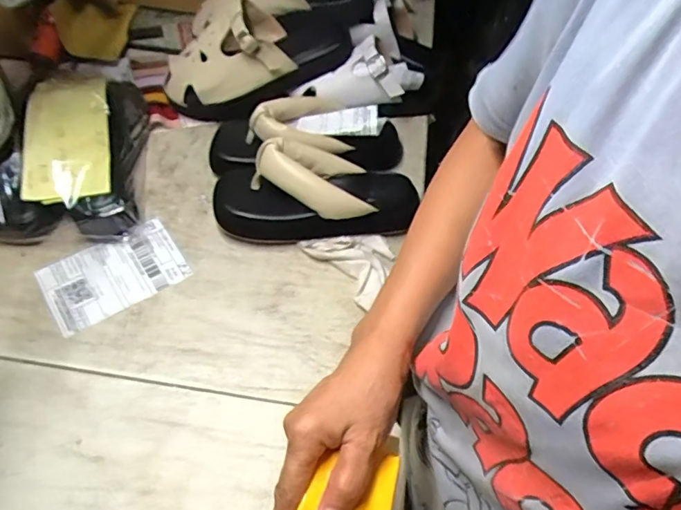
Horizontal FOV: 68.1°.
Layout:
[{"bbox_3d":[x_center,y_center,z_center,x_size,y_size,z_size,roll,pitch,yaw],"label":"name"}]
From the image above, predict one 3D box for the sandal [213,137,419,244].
[{"bbox_3d":[-0.032,-0.072,0.612,0.247,0.087,0.099,4,58,-2],"label":"sandal"}]

